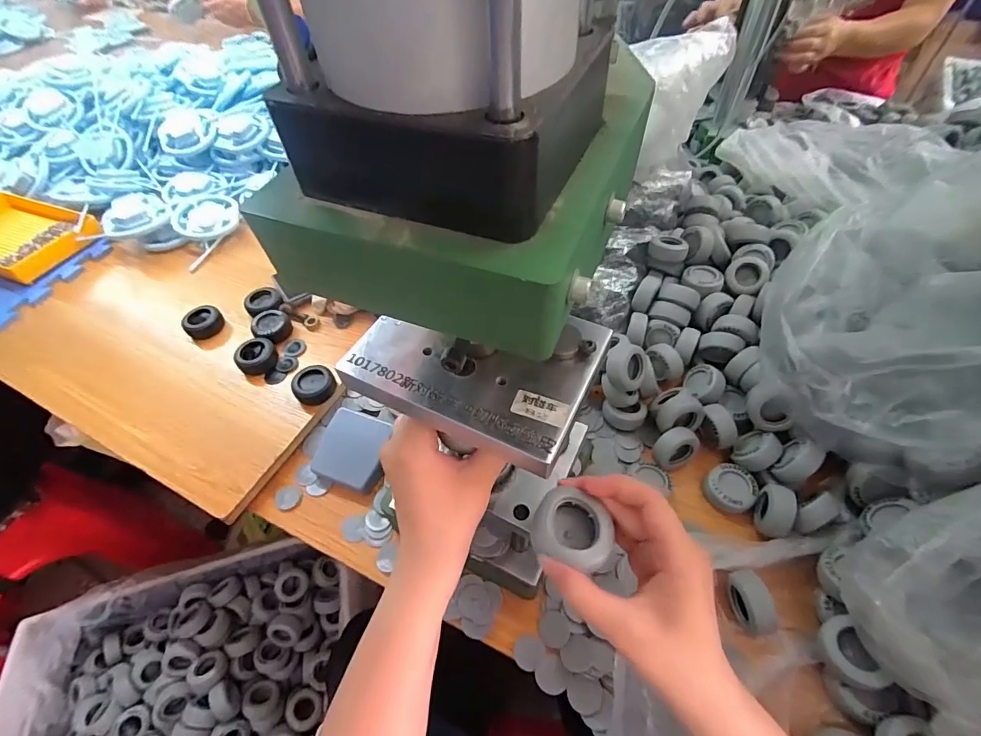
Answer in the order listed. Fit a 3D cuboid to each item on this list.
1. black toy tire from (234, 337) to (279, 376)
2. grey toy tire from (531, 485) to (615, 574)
[{"bbox_3d":[-0.278,-0.012,0.534,0.045,0.027,0.041,-1,53,2],"label":"black toy tire"},{"bbox_3d":[0.049,0.098,0.266,0.046,0.020,0.040,21,57,18],"label":"grey toy tire"}]

